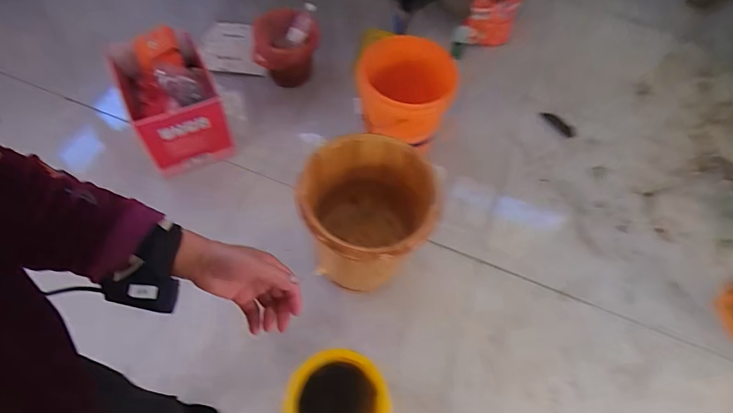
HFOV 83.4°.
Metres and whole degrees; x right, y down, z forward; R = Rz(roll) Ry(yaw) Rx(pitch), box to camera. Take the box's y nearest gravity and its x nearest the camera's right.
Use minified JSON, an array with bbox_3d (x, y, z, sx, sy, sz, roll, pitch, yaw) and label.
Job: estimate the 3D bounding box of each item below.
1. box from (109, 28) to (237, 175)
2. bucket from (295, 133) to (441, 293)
[{"bbox_3d":[-0.647,-0.362,1.378,0.272,0.263,0.391,-21,66,-14],"label":"box"},{"bbox_3d":[-0.015,0.029,1.115,0.300,0.349,0.346,-12,64,-11],"label":"bucket"}]

